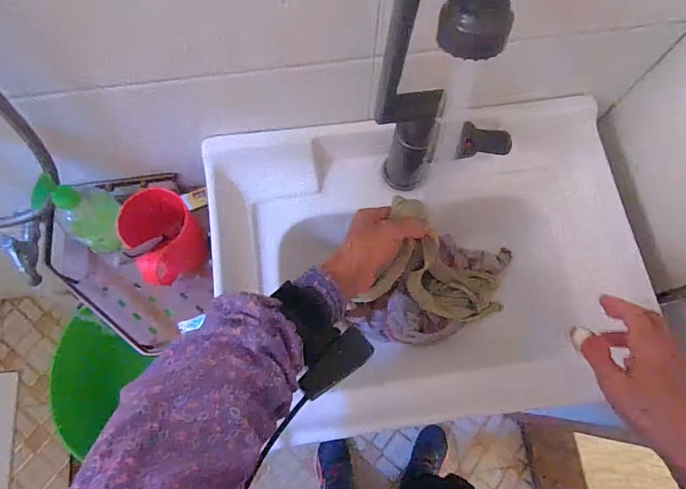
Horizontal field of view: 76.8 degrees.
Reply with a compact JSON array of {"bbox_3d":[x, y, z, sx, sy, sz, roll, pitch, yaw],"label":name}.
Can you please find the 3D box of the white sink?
[{"bbox_3d":[0.099,0.020,0.571,0.499,0.139,0.347,-8,73,-2],"label":"white sink"}]

